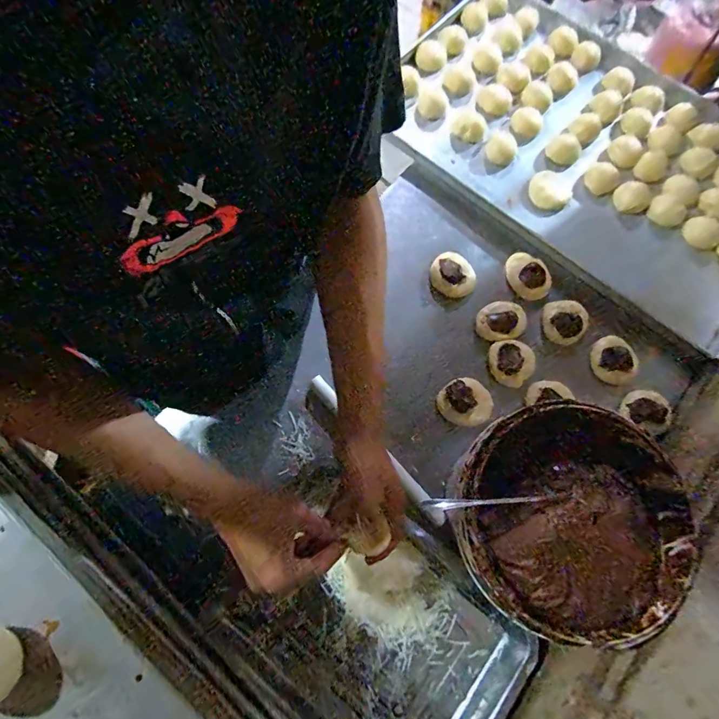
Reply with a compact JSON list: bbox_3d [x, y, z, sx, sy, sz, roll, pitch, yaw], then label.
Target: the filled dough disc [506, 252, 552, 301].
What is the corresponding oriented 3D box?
[{"bbox_3d":[0.263,-0.132,0.643,0.063,0.011,0.081,-26,76,-9],"label":"filled dough disc"}]

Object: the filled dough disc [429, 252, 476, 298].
[{"bbox_3d":[0.144,-0.131,0.640,0.068,0.020,0.074,0,73,-2],"label":"filled dough disc"}]

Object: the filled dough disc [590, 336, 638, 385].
[{"bbox_3d":[0.374,0.002,0.609,0.058,0.014,0.070,-4,73,-3],"label":"filled dough disc"}]

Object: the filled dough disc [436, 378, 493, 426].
[{"bbox_3d":[0.149,0.060,0.582,0.069,0.011,0.068,0,73,-2],"label":"filled dough disc"}]

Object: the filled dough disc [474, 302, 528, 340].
[{"bbox_3d":[0.214,-0.059,0.620,0.077,0.016,0.060,-26,76,-9],"label":"filled dough disc"}]

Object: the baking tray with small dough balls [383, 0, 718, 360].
[{"bbox_3d":[0.391,-0.369,0.730,0.684,0.071,0.468,39,76,9],"label":"baking tray with small dough balls"}]

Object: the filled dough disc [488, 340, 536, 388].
[{"bbox_3d":[0.219,0.003,0.598,0.063,0.011,0.065,0,73,-2],"label":"filled dough disc"}]

